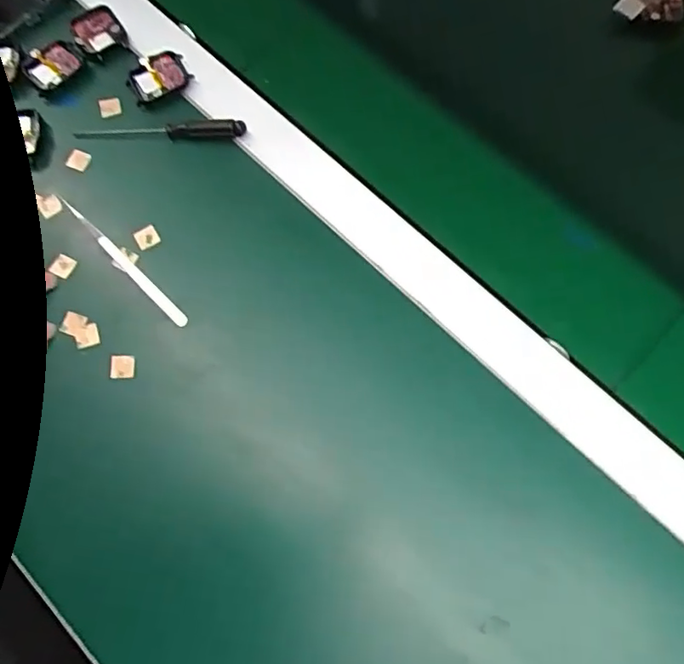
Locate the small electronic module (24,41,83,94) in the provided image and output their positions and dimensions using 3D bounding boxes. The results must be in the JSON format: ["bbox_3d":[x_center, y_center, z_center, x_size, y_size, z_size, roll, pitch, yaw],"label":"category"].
[{"bbox_3d":[-0.229,-0.213,0.481,0.045,0.012,0.031,-42,76,-12],"label":"small electronic module"}]

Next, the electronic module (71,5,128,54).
[{"bbox_3d":[-0.200,-0.247,0.494,0.037,0.011,0.040,-31,74,-9],"label":"electronic module"}]

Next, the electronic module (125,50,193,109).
[{"bbox_3d":[-0.144,-0.201,0.477,0.047,0.009,0.035,-29,74,-9],"label":"electronic module"}]

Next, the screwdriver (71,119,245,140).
[{"bbox_3d":[-0.139,-0.155,0.463,0.131,0.013,0.014,1,72,0],"label":"screwdriver"}]

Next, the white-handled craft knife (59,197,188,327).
[{"bbox_3d":[-0.156,-0.050,0.429,0.128,0.013,0.010,42,77,13],"label":"white-handled craft knife"}]

